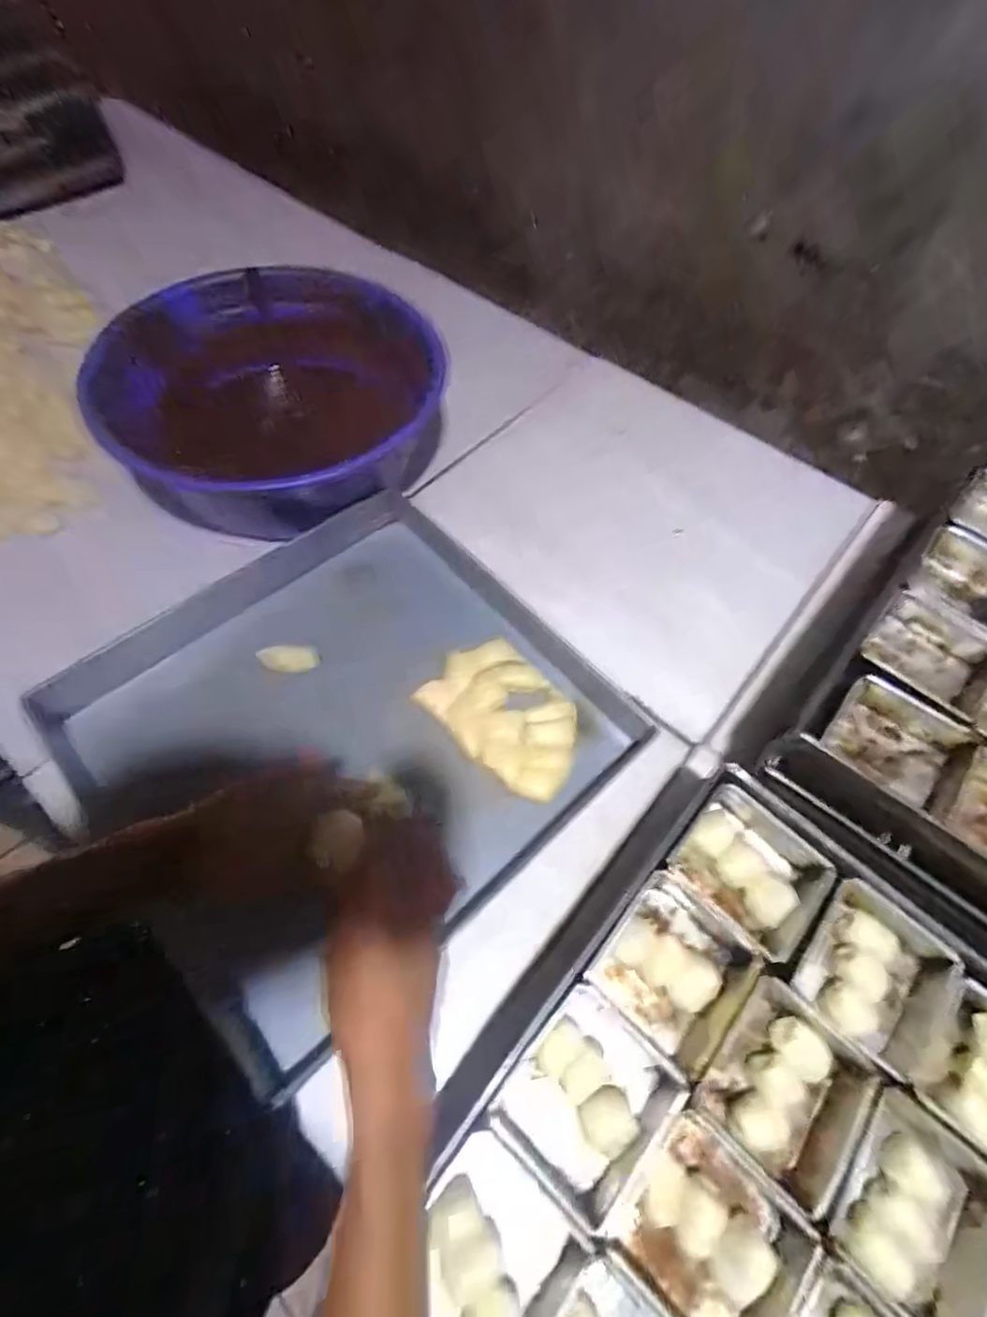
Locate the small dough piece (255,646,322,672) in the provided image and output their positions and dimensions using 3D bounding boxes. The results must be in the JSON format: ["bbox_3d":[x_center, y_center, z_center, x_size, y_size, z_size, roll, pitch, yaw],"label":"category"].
[{"bbox_3d":[-0.238,0.001,0.658,0.072,0.015,0.025,-2,60,-4],"label":"small dough piece"}]

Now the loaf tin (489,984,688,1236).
[{"bbox_3d":[0.066,0.312,0.410,0.101,0.045,0.113,39,65,18],"label":"loaf tin"}]

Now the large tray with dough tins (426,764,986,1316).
[{"bbox_3d":[0.231,0.382,0.387,0.469,0.068,0.465,39,65,18],"label":"large tray with dough tins"}]

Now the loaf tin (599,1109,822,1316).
[{"bbox_3d":[0.140,0.380,0.378,0.115,0.048,0.101,39,65,19],"label":"loaf tin"}]

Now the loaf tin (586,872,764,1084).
[{"bbox_3d":[0.141,0.242,0.451,0.103,0.046,0.110,39,65,18],"label":"loaf tin"}]

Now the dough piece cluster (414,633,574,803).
[{"bbox_3d":[0.017,0.056,0.621,0.183,0.027,0.120,39,65,18],"label":"dough piece cluster"}]

